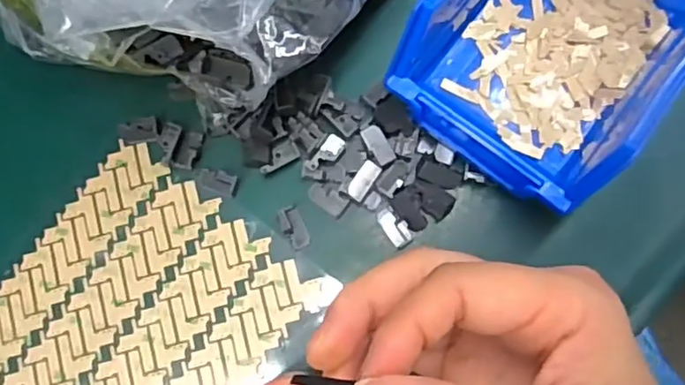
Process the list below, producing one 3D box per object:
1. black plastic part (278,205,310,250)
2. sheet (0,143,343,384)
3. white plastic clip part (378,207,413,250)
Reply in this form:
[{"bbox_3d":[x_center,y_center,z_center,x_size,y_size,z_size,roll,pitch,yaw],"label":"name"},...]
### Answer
[{"bbox_3d":[-0.025,0.018,0.310,0.011,0.008,0.022,-30,81,-2],"label":"black plastic part"},{"bbox_3d":[-0.132,0.101,0.306,0.137,0.004,0.243,39,84,7],"label":"sheet"},{"bbox_3d":[0.027,0.017,0.308,0.011,0.009,0.022,-35,81,-2],"label":"white plastic clip part"}]

